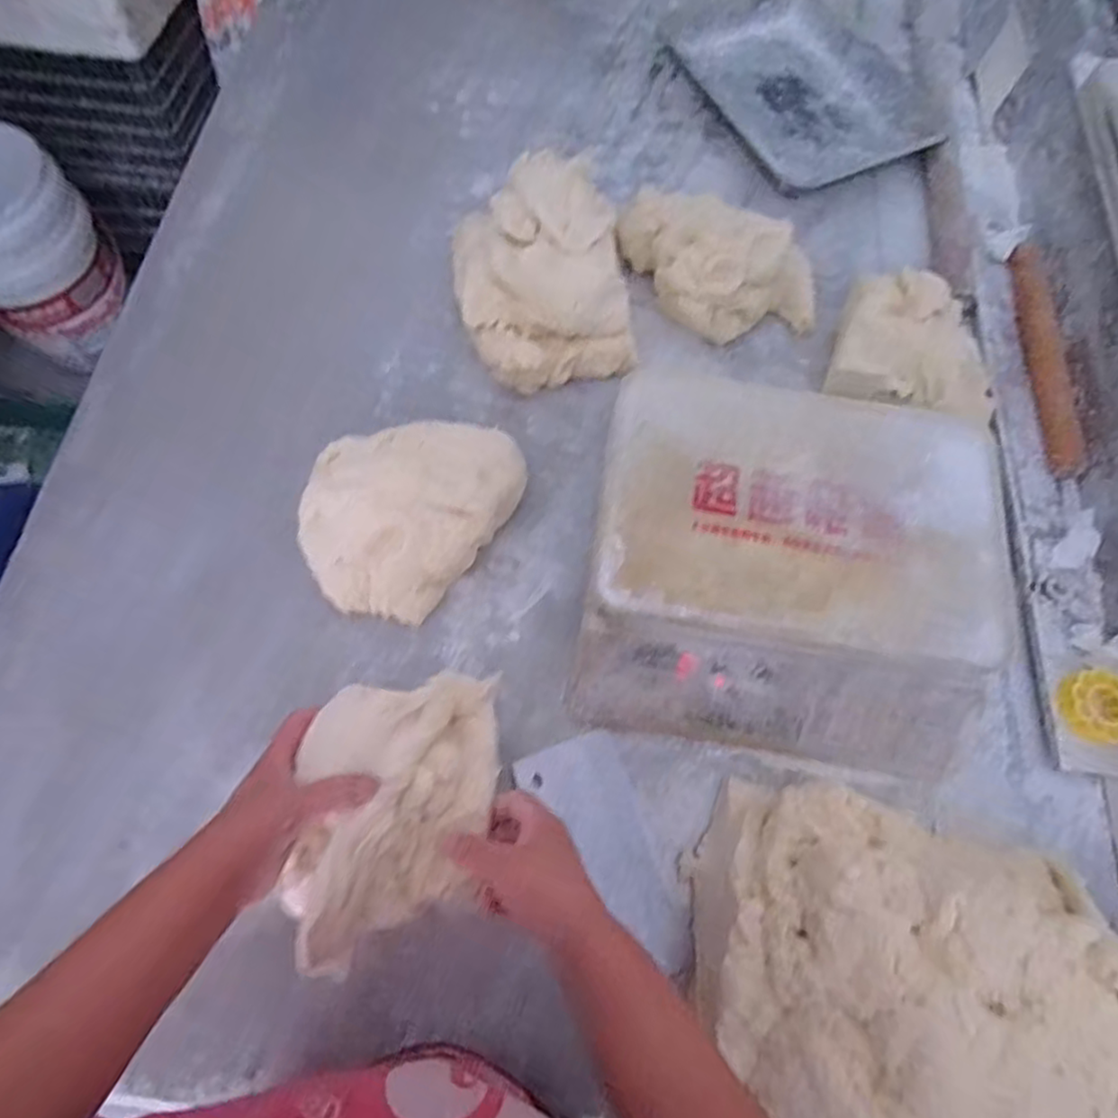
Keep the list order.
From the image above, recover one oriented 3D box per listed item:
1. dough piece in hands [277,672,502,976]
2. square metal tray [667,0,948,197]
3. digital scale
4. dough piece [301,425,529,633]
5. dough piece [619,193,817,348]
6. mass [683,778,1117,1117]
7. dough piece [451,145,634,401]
[{"bbox_3d":[-0.109,0.175,0.467,0.131,0.076,0.199,10,68,2],"label":"dough piece in hands"},{"bbox_3d":[0.321,-0.637,0.891,0.239,0.028,0.342,-26,71,-11],"label":"square metal tray"},{"bbox_3d":[0.203,0.004,0.595,0.343,0.102,0.324,10,68,2],"label":"digital scale"},{"bbox_3d":[-0.141,-0.054,0.620,0.168,0.073,0.219,36,72,12],"label":"dough piece"},{"bbox_3d":[0.175,-0.321,0.735,0.233,0.087,0.134,21,69,6],"label":"dough piece"},{"bbox_3d":[0.262,0.318,0.448,0.325,0.140,0.264,14,69,4],"label":"mass"},{"bbox_3d":[-0.020,-0.293,0.688,0.168,0.132,0.205,-12,69,-6],"label":"dough piece"}]

